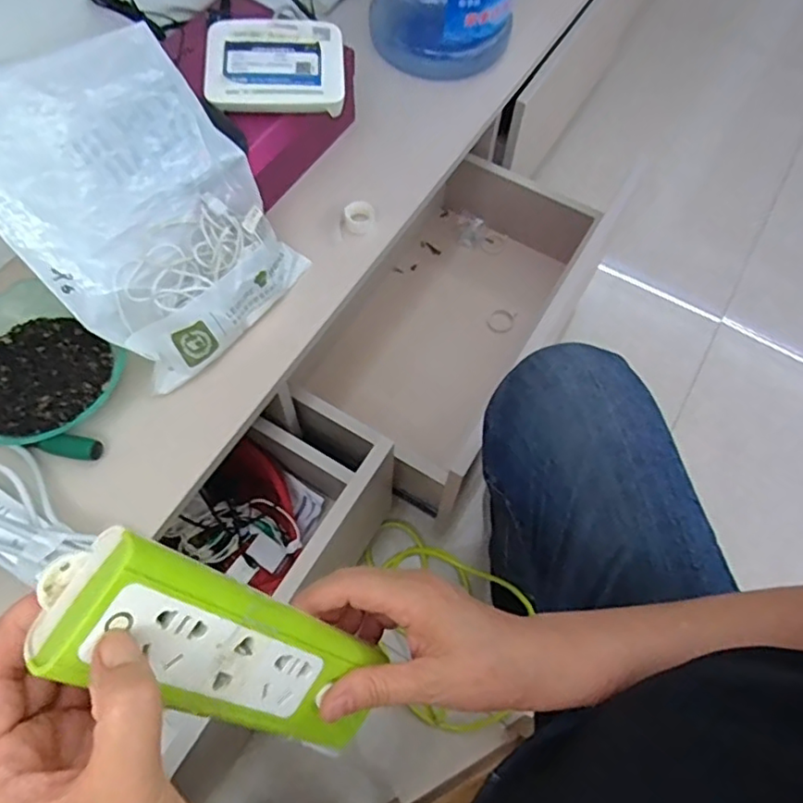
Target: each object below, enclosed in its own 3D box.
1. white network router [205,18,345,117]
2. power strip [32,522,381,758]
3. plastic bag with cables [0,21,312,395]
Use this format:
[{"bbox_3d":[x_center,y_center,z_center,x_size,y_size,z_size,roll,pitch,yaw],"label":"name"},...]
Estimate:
[{"bbox_3d":[-0.136,-0.369,0.657,0.144,0.026,0.113,-2,64,-3],"label":"white network router"},{"bbox_3d":[-0.069,0.111,0.265,0.029,0.169,0.054,1,56,42],"label":"power strip"},{"bbox_3d":[-0.251,-0.189,0.582,0.232,0.060,0.305,-47,109,-24],"label":"plastic bag with cables"}]

